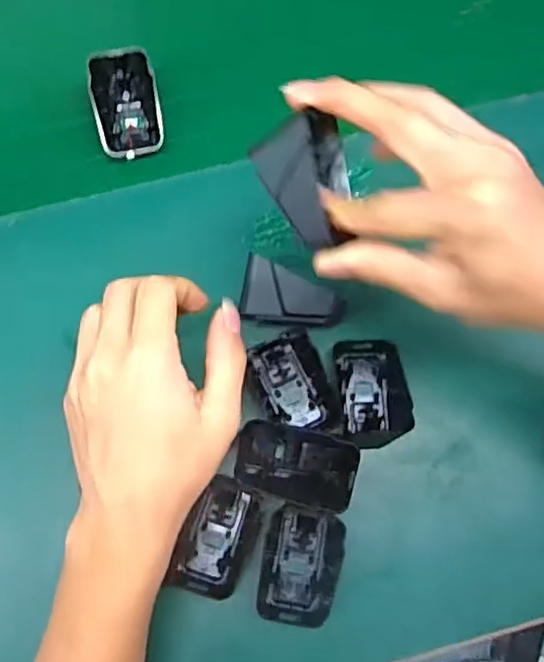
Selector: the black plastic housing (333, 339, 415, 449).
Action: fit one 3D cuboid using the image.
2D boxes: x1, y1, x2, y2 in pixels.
[{"bbox_3d":[0.067,0.039,0.415,0.047,0.020,0.071,-4,76,-2],"label":"black plastic housing"}]

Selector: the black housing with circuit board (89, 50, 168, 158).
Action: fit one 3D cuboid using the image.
[{"bbox_3d":[-0.107,-0.169,0.474,0.050,0.025,0.078,-15,96,-26],"label":"black housing with circuit board"}]

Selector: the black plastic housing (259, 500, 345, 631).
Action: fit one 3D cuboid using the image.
[{"bbox_3d":[0.017,0.141,0.380,0.046,0.028,0.066,14,76,2],"label":"black plastic housing"}]

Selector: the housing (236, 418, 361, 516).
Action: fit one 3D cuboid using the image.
[{"bbox_3d":[0.015,0.082,0.390,0.071,0.031,0.042,16,76,3],"label":"housing"}]

